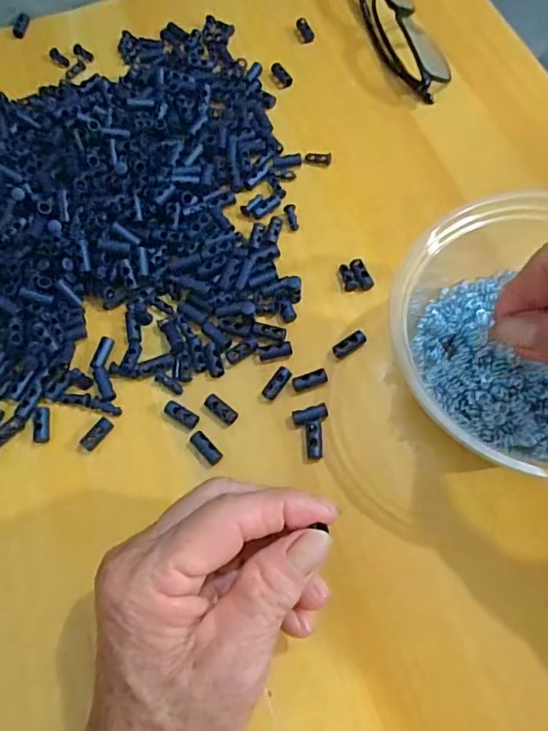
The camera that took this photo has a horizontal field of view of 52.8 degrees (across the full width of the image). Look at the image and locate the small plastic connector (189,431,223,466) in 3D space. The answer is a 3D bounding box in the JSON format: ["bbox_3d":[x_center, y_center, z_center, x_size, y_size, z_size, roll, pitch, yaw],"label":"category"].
[{"bbox_3d":[-0.035,0.042,0.281,0.008,0.004,0.019,-42,71,-13],"label":"small plastic connector"}]

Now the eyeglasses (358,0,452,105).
[{"bbox_3d":[0.089,-0.239,0.385,0.038,0.022,0.130,-17,67,-4],"label":"eyeglasses"}]

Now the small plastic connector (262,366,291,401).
[{"bbox_3d":[0.001,0.009,0.294,0.008,0.004,0.019,36,86,16],"label":"small plastic connector"}]

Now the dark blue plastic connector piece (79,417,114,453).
[{"bbox_3d":[-0.093,0.036,0.289,0.009,0.004,0.019,37,74,17],"label":"dark blue plastic connector piece"}]

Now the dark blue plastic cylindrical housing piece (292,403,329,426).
[{"bbox_3d":[0.019,0.026,0.286,0.019,0.007,0.009,-16,67,-4],"label":"dark blue plastic cylindrical housing piece"}]

